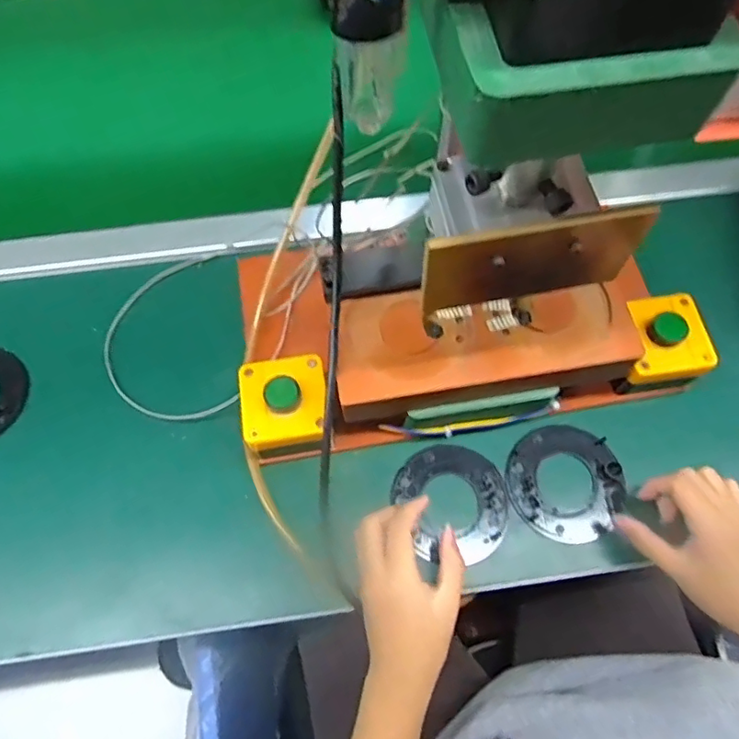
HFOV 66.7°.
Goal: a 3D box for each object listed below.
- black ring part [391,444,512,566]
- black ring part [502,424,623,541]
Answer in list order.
[{"bbox_3d":[0.070,0.110,0.467,0.088,0.008,0.098,-29,70,-13],"label":"black ring part"},{"bbox_3d":[0.164,0.095,0.472,0.093,0.012,0.095,0,66,-1],"label":"black ring part"}]

